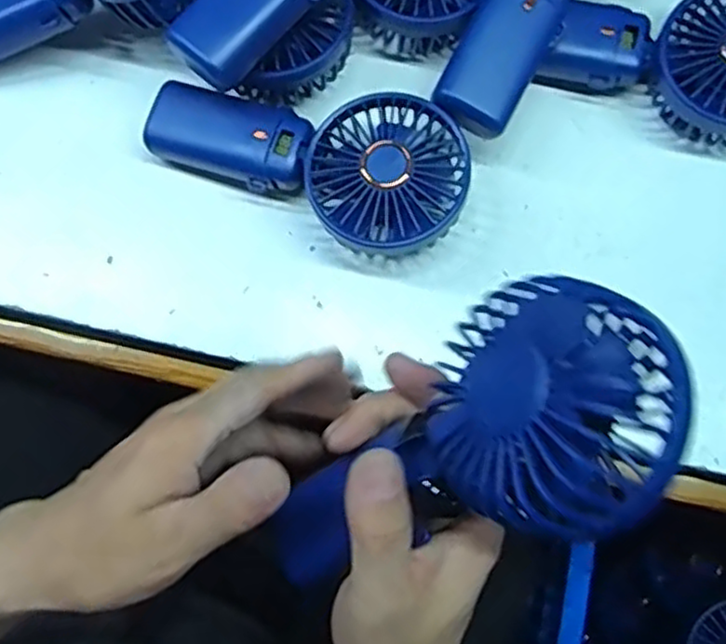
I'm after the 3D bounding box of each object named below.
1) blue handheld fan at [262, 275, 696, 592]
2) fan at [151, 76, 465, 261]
[{"bbox_3d":[0.026,0.052,0.262,0.186,0.033,0.078,-36,76,38],"label":"blue handheld fan"},{"bbox_3d":[-0.031,-0.090,0.396,0.182,0.045,0.084,15,79,5],"label":"fan"}]

